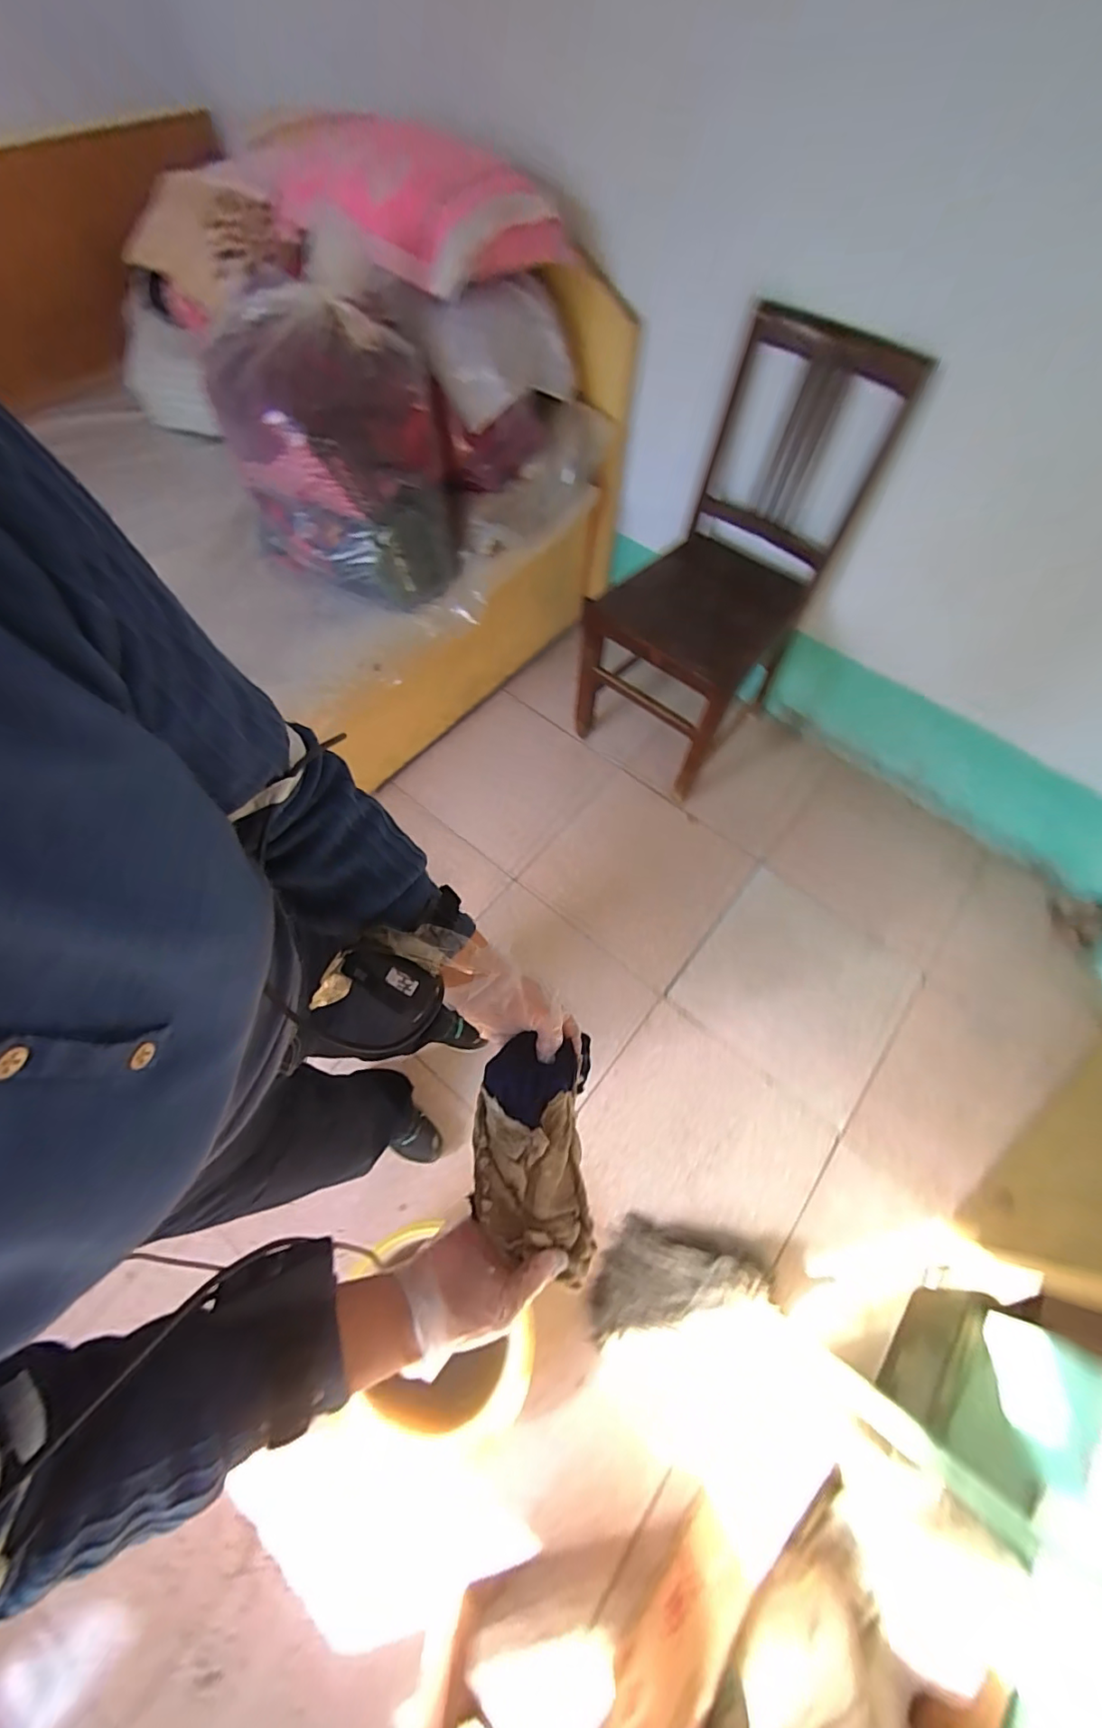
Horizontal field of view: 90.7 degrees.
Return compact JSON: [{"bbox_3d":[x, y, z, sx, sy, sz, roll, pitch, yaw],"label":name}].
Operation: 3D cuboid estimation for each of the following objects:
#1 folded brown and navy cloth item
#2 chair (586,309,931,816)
[{"bbox_3d":[-0.013,0.236,0.448,0.098,0.048,0.172,2,64,-2],"label":"folded brown and navy cloth item"},{"bbox_3d":[0.392,-0.704,1.351,0.475,0.896,0.526,38,68,14],"label":"chair"}]

